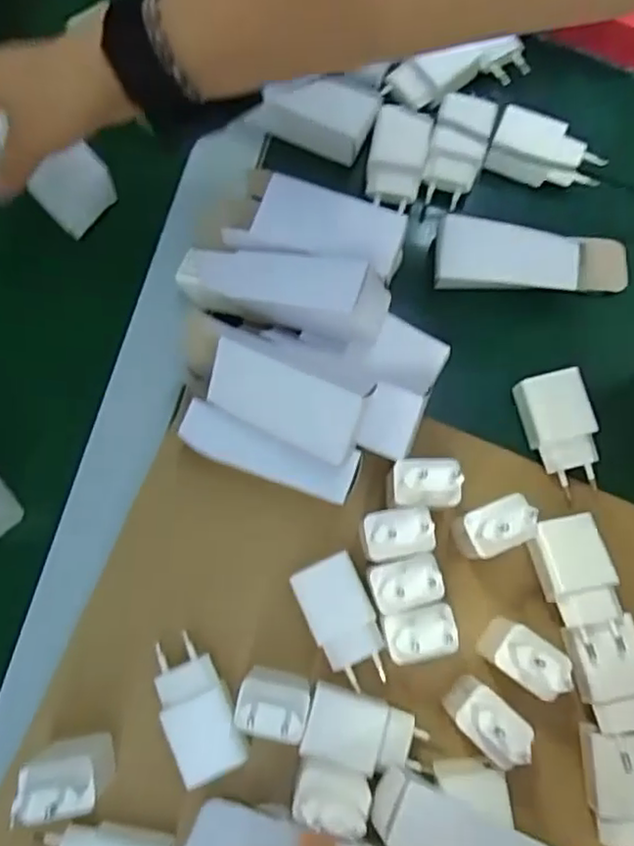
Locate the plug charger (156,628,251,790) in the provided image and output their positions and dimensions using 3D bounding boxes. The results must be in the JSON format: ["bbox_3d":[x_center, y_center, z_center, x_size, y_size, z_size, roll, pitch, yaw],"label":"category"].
[{"bbox_3d":[-0.071,0.167,0.381,0.039,0.022,0.077,-24,80,-5],"label":"plug charger"}]

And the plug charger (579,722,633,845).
[{"bbox_3d":[0.180,0.222,0.377,0.036,0.028,0.081,0,79,-1],"label":"plug charger"}]

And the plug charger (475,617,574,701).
[{"bbox_3d":[0.121,0.135,0.373,0.034,0.070,0.027,36,81,6],"label":"plug charger"}]

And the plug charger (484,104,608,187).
[{"bbox_3d":[0.163,-0.193,0.460,0.077,0.020,0.040,20,79,3],"label":"plug charger"}]

